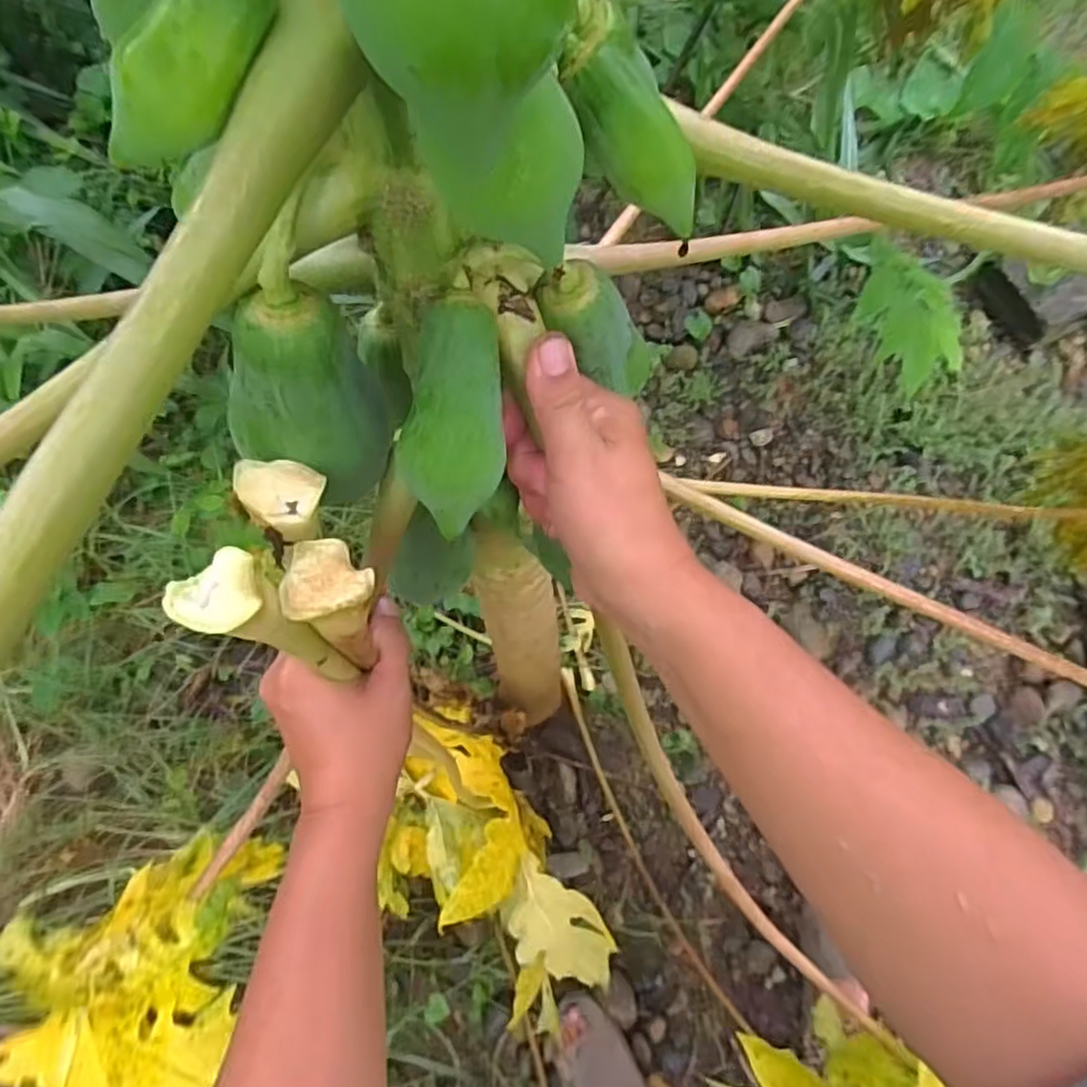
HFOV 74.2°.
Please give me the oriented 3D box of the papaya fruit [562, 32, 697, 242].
[{"bbox_3d":[0.032,-0.126,0.229,0.023,0.017,0.059,-46,116,-12],"label":"papaya fruit"}]

